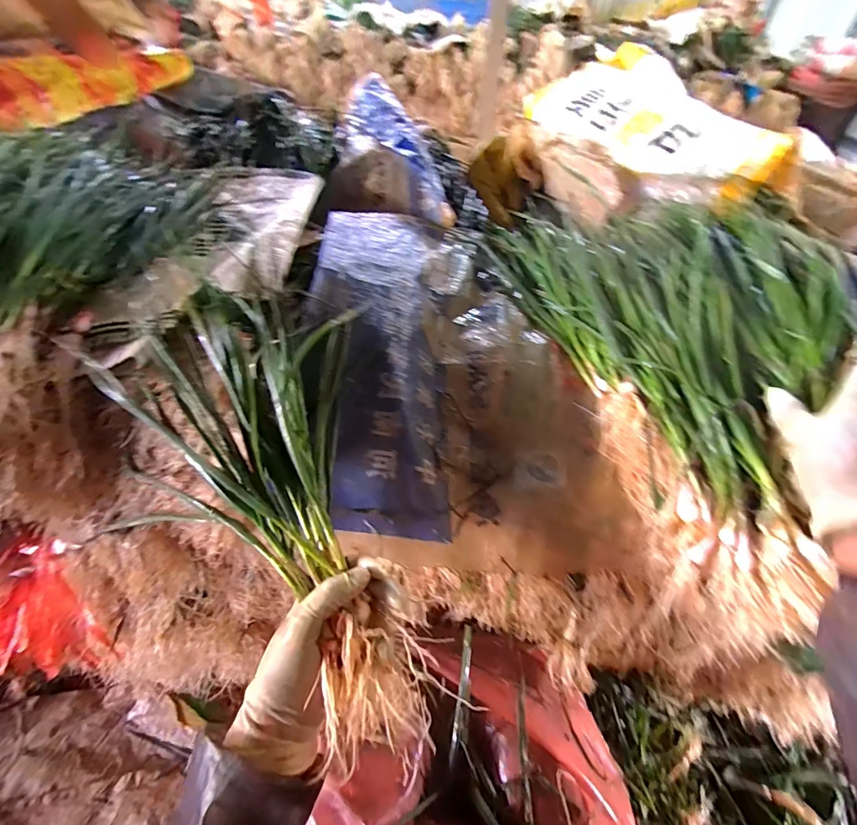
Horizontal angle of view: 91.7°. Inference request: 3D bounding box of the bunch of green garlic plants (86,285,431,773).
[{"bbox_3d":[-0.128,0.067,0.385,0.215,0.096,0.424,-22,66,-22],"label":"bunch of green garlic plants"}]

